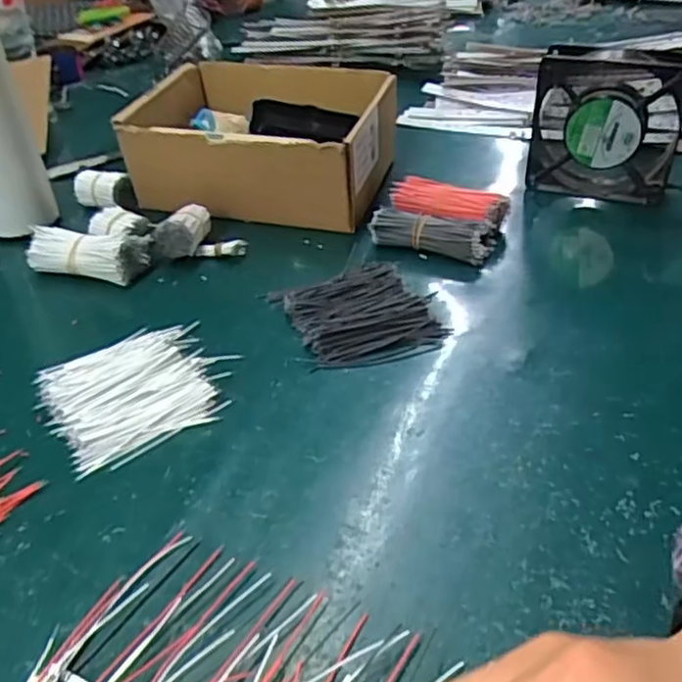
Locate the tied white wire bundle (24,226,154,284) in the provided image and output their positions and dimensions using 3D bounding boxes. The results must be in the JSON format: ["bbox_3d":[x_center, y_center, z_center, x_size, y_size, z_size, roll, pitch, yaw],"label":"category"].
[{"bbox_3d":[-0.207,-0.071,0.550,0.093,0.035,0.036,8,39,15],"label":"tied white wire bundle"}]

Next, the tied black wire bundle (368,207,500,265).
[{"bbox_3d":[0.075,-0.089,0.552,0.099,0.027,0.038,13,40,20],"label":"tied black wire bundle"}]

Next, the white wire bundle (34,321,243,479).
[{"bbox_3d":[-0.132,0.028,0.440,0.113,0.009,0.111,-25,42,-26],"label":"white wire bundle"}]

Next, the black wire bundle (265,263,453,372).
[{"bbox_3d":[0.012,-0.022,0.490,0.100,0.011,0.110,-13,38,-11],"label":"black wire bundle"}]

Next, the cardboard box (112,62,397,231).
[{"bbox_3d":[-0.071,-0.194,0.638,0.227,0.094,0.187,7,39,14],"label":"cardboard box"}]

